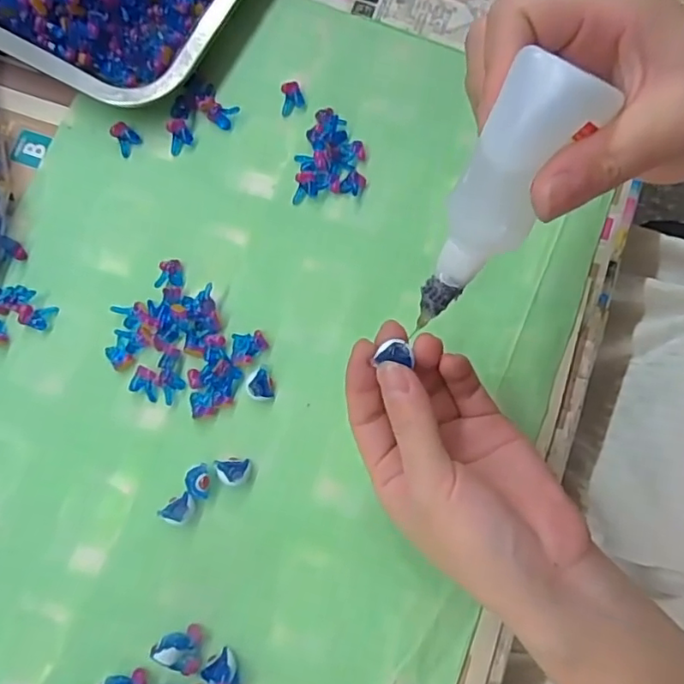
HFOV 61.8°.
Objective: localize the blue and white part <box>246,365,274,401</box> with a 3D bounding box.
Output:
[{"bbox_3d":[-0.043,0.021,0.293,0.013,0.008,0.018,-9,79,-3],"label":"blue and white part"}]

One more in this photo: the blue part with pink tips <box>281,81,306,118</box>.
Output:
[{"bbox_3d":[-0.028,-0.140,0.327,0.013,0.007,0.016,-7,79,-2],"label":"blue part with pink tips"}]

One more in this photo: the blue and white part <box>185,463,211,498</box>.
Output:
[{"bbox_3d":[-0.071,0.069,0.283,0.012,0.009,0.016,-18,80,-4],"label":"blue and white part"}]

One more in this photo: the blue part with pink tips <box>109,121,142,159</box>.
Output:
[{"bbox_3d":[-0.122,-0.115,0.320,0.014,0.006,0.018,-37,82,-7],"label":"blue part with pink tips"}]

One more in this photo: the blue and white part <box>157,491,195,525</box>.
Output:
[{"bbox_3d":[-0.080,0.082,0.281,0.014,0.006,0.016,38,81,6],"label":"blue and white part"}]

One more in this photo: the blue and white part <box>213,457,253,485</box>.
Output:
[{"bbox_3d":[-0.054,0.064,0.284,0.017,0.009,0.013,-2,79,-1],"label":"blue and white part"}]

